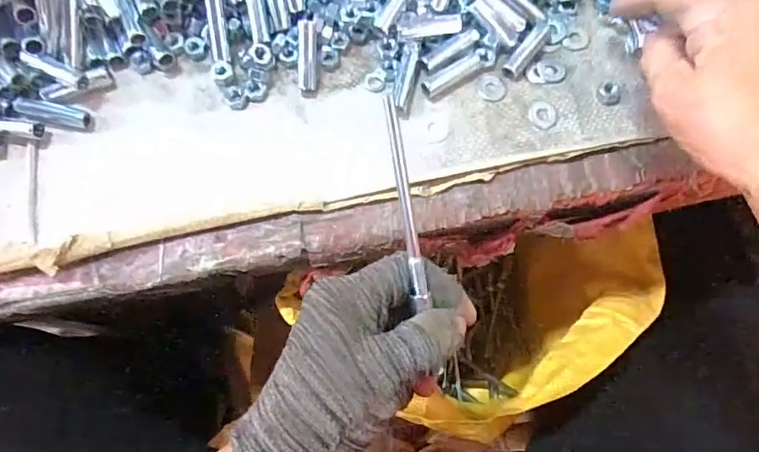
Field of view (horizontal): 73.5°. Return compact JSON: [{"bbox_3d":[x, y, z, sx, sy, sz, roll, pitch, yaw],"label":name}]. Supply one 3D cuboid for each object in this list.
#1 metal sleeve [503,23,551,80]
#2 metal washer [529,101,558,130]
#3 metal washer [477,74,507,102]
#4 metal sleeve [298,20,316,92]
[{"bbox_3d":[0.098,-0.117,0.337,0.012,0.008,0.047,38,77,9],"label":"metal sleeve"},{"bbox_3d":[0.106,-0.073,0.329,0.018,0.004,0.018,0,74,-1],"label":"metal washer"},{"bbox_3d":[0.074,-0.092,0.333,0.019,0.004,0.019,0,74,-1],"label":"metal washer"},{"bbox_3d":[-0.046,-0.109,0.326,0.011,0.010,0.042,1,101,-1],"label":"metal sleeve"}]

